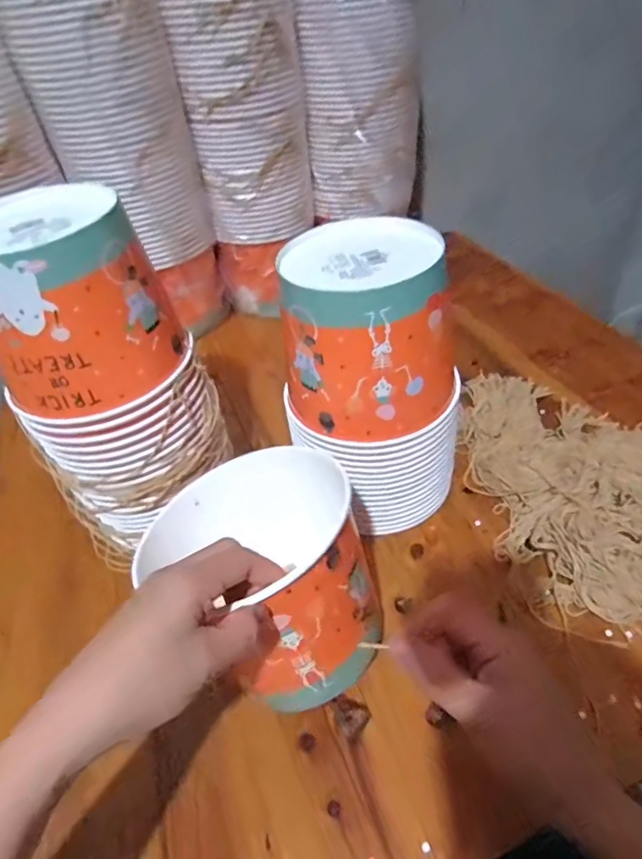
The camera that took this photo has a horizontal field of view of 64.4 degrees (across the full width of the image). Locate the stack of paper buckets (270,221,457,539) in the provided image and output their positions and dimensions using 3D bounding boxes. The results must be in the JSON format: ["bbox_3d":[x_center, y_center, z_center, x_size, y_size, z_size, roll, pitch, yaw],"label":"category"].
[{"bbox_3d":[0.051,-0.045,0.479,0.151,0.243,0.151,5,44,12],"label":"stack of paper buckets"}]

